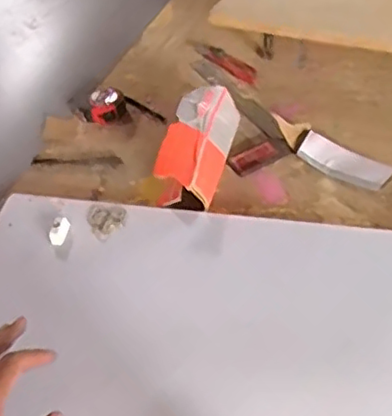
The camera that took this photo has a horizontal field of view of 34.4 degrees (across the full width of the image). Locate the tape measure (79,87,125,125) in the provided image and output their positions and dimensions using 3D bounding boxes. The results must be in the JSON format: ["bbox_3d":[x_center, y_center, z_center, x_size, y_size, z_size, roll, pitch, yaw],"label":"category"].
[{"bbox_3d":[-0.160,-0.173,1.082,0.078,0.040,0.058,-12,48,-6],"label":"tape measure"}]

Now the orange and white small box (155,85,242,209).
[{"bbox_3d":[0.005,-0.092,0.953,0.080,0.093,0.215,9,50,13],"label":"orange and white small box"}]

